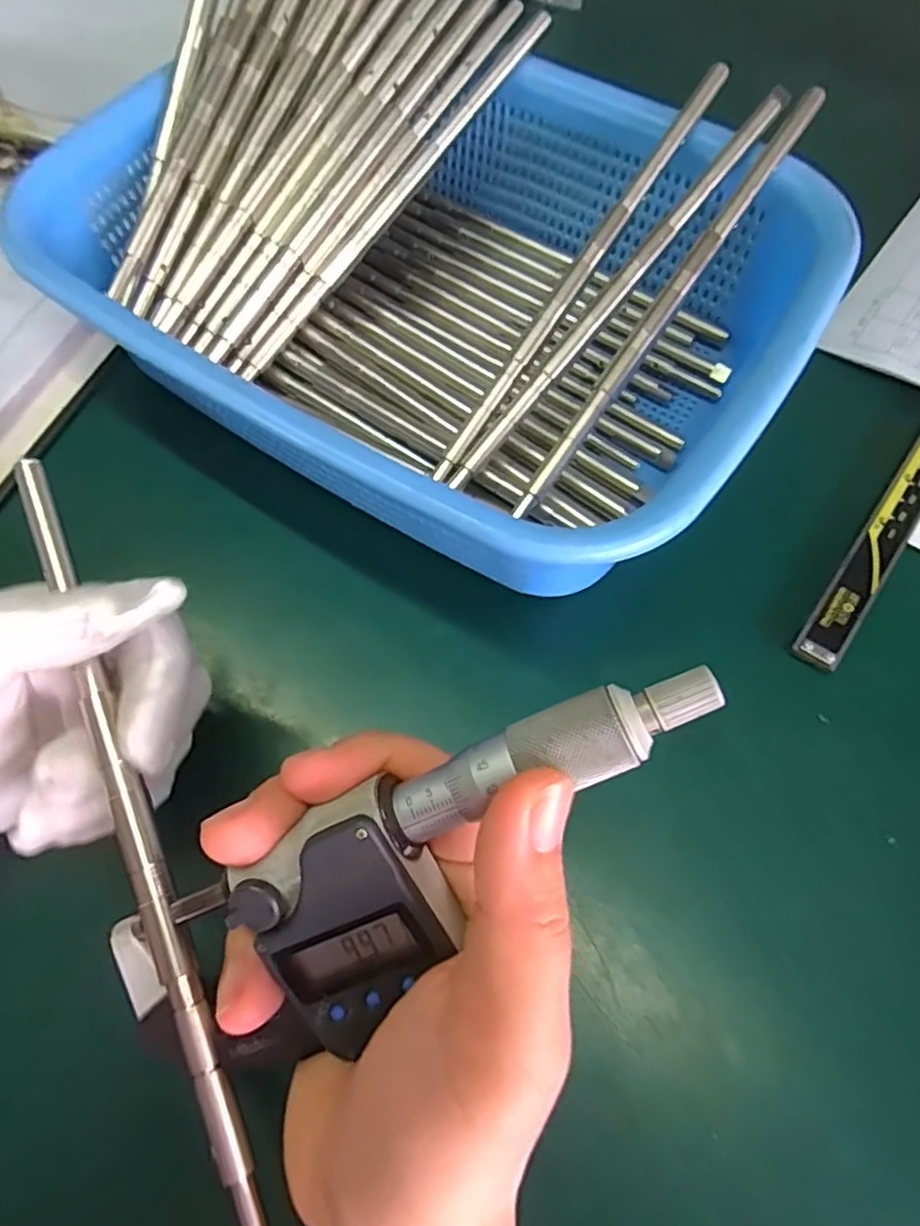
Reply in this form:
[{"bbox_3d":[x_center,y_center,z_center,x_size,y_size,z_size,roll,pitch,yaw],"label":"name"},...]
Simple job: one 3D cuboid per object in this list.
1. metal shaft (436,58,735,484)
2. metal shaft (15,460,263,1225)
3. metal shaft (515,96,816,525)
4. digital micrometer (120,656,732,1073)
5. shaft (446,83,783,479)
[{"bbox_3d":[0.046,-0.129,0.259,0.007,0.007,0.190,34,87,14],"label":"metal shaft"},{"bbox_3d":[-0.085,0.054,0.175,0.010,0.012,0.211,-21,78,-8],"label":"metal shaft"},{"bbox_3d":[0.076,-0.114,0.250,0.007,0.008,0.192,35,86,14],"label":"metal shaft"},{"bbox_3d":[-0.015,0.059,0.160,0.161,0.026,0.048,-38,102,7],"label":"digital micrometer"},{"bbox_3d":[0.058,-0.121,0.254,0.007,0.008,0.190,39,88,16],"label":"shaft"}]

